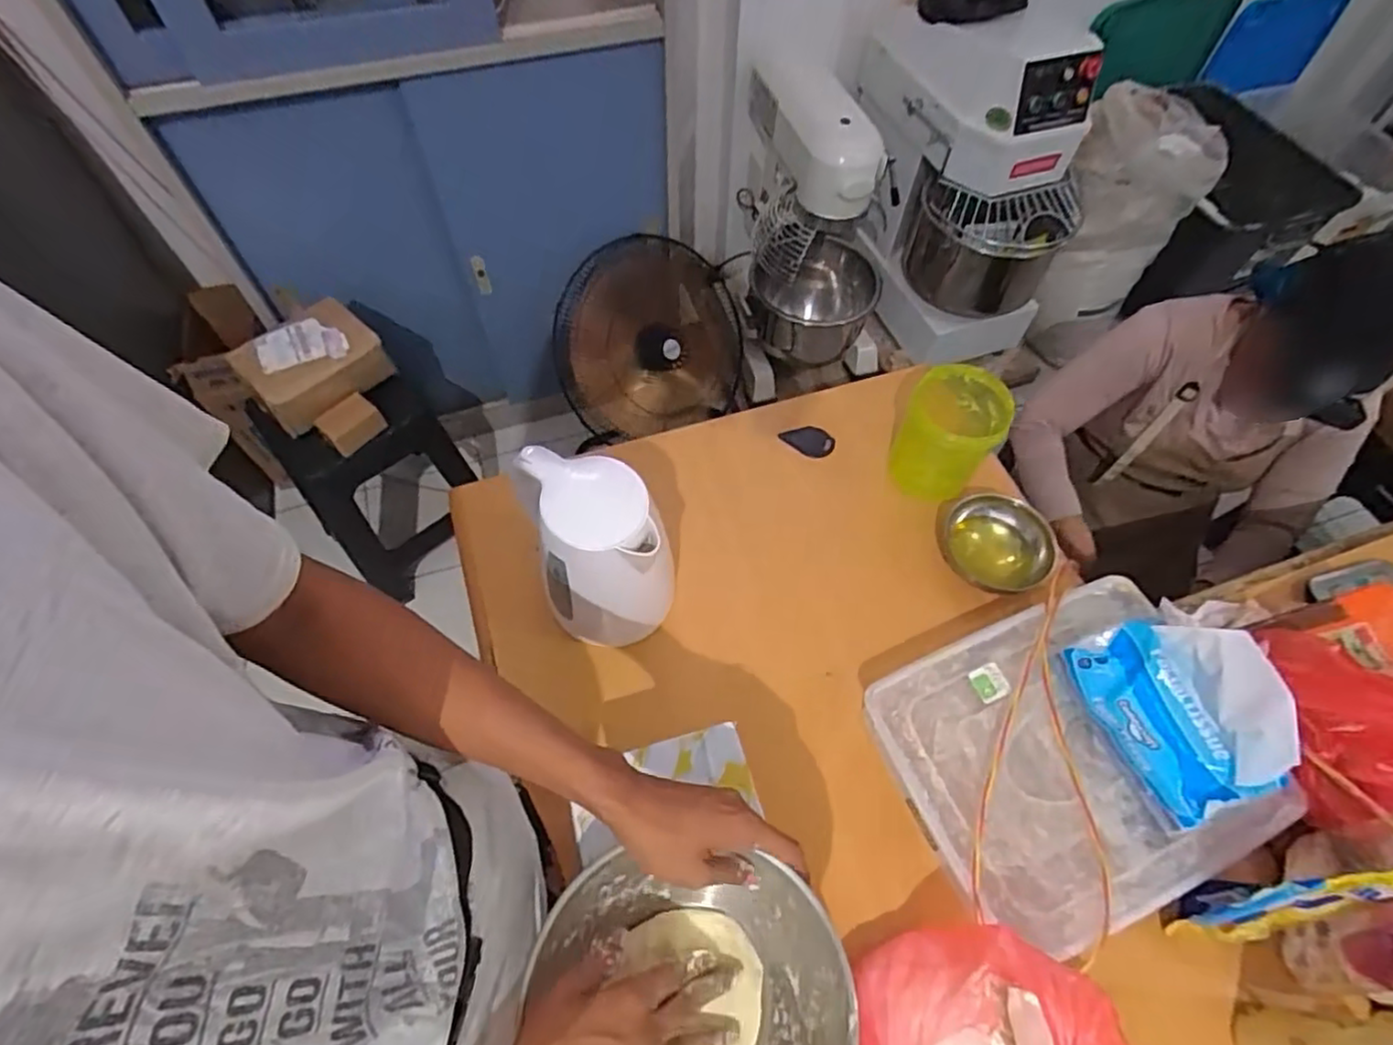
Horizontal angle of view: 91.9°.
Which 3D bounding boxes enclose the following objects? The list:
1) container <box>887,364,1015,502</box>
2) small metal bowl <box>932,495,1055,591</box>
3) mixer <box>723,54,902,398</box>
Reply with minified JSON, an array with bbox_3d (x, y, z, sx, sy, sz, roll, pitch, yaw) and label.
[{"bbox_3d":[0.320,-0.110,0.861,0.119,0.118,0.129,16,60,8],"label":"container"},{"bbox_3d":[0.365,0.022,0.830,0.106,0.046,0.145,-36,67,-20],"label":"small metal bowl"},{"bbox_3d":[0.285,-0.701,1.668,0.382,0.674,0.408,6,60,2],"label":"mixer"}]

